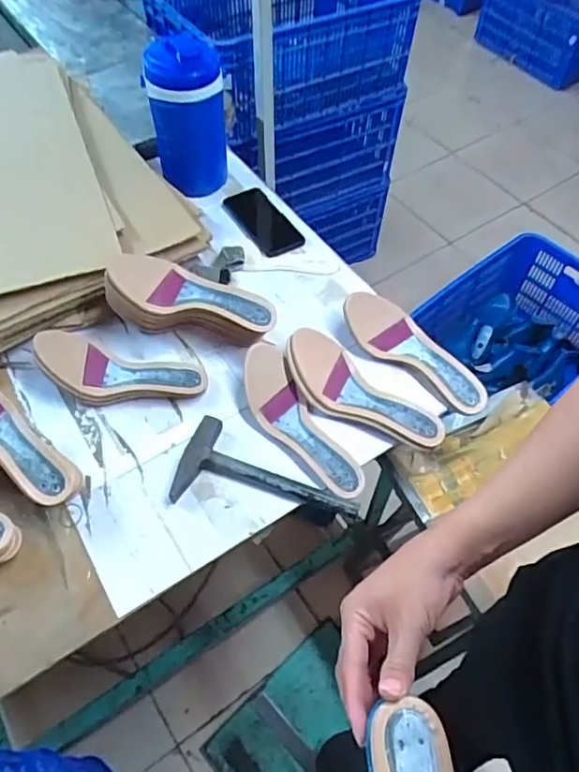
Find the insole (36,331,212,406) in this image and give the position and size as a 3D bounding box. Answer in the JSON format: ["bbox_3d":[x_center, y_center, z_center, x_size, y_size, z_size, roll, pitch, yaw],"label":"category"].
[{"bbox_3d":[-0.234,-0.021,0.790,0.227,0.069,0.091,10,57,6],"label":"insole"}]

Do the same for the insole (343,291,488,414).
[{"bbox_3d":[0.185,-0.054,0.818,0.237,0.056,0.084,36,63,21],"label":"insole"}]

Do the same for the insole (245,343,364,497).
[{"bbox_3d":[0.010,0.046,0.756,0.078,0.045,0.237,-27,61,-18],"label":"insole"}]

